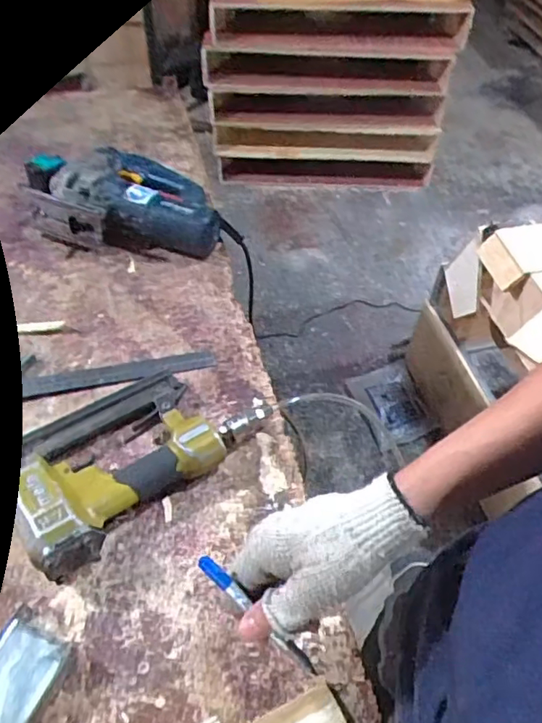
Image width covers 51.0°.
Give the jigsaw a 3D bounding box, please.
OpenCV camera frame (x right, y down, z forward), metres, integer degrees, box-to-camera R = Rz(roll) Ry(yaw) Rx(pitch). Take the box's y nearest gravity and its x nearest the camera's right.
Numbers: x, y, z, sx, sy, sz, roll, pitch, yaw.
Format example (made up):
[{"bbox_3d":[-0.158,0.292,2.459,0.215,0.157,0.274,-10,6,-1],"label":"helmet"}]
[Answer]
[{"bbox_3d":[-0.199,-0.239,0.829,0.276,0.079,0.176,4,50,0],"label":"jigsaw"}]

